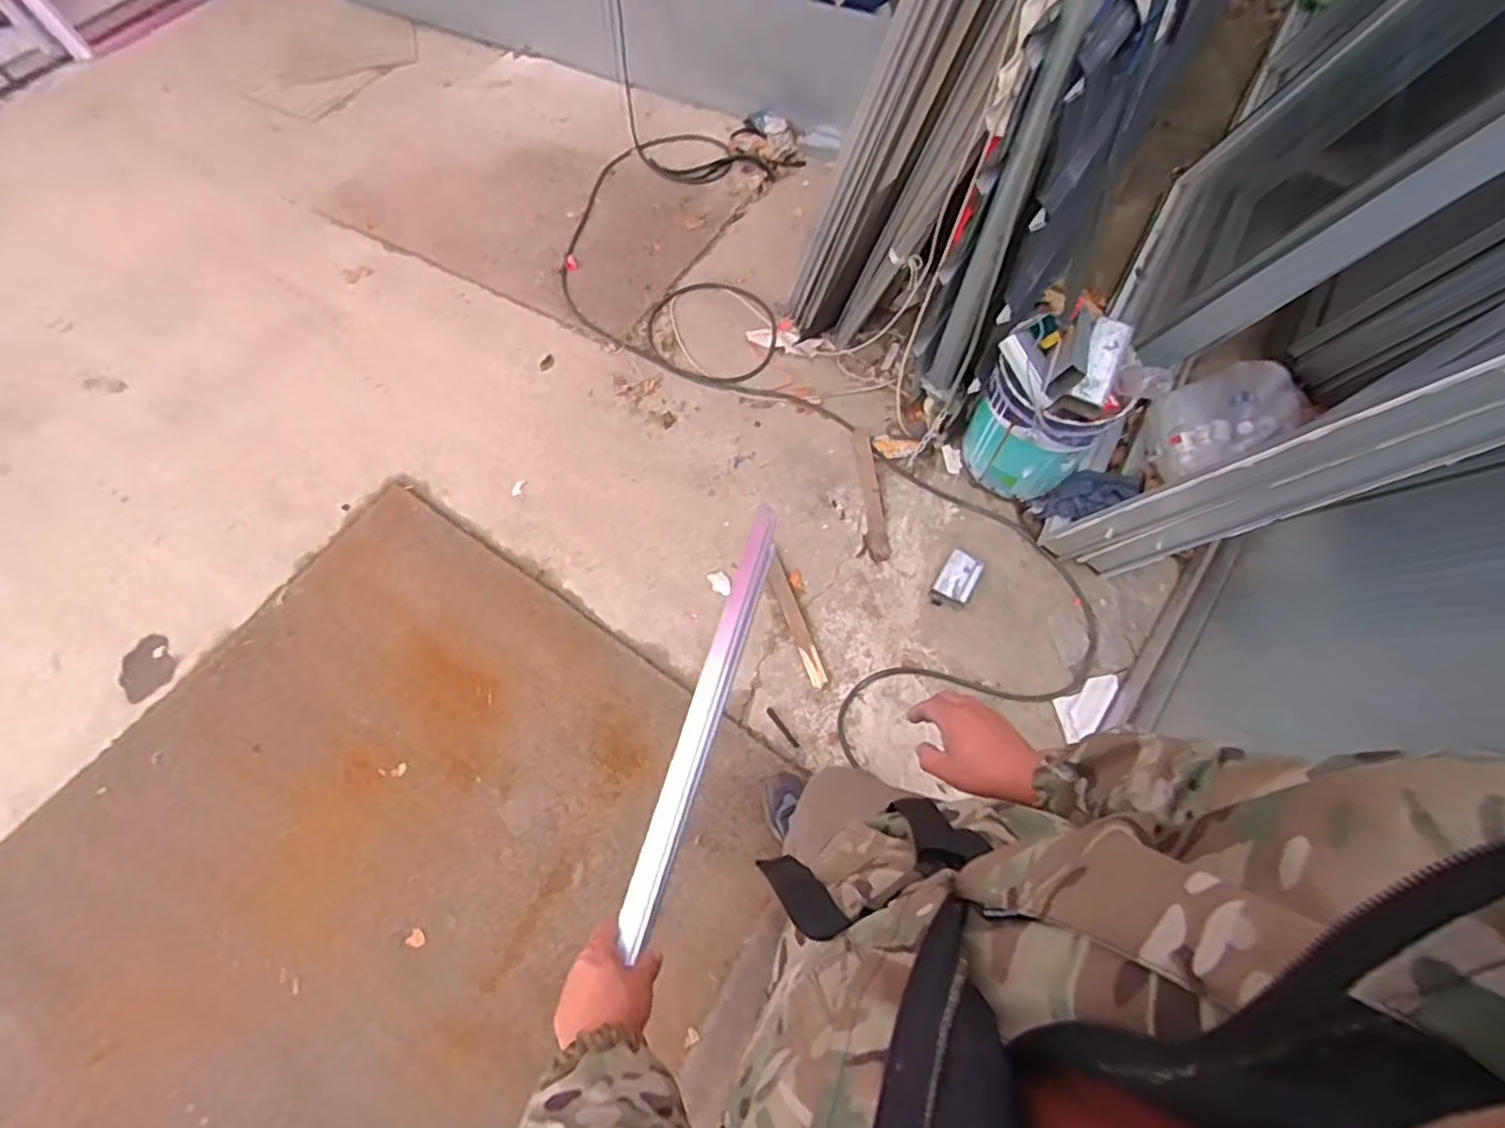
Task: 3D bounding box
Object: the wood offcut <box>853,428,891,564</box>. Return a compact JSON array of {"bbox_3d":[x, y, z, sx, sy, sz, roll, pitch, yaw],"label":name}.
[{"bbox_3d":[0.302,-0.187,1.772,0.055,0.029,0.385,0,63,-9],"label":"wood offcut"}]

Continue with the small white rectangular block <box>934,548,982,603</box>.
[{"bbox_3d":[0.490,0.030,1.643,0.078,0.050,0.141,32,63,8],"label":"small white rectangular block"}]

